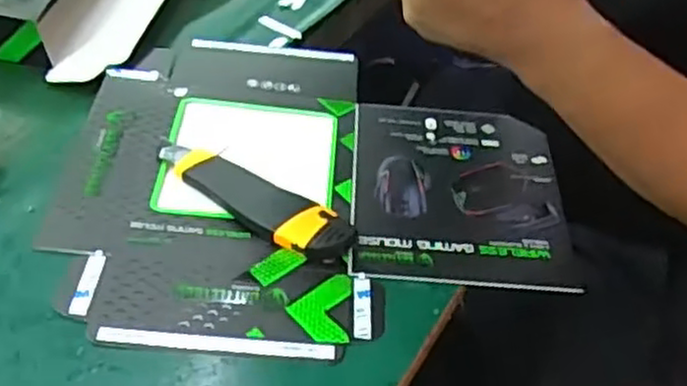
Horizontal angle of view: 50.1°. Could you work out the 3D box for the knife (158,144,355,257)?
[{"bbox_3d":[-0.065,0.002,0.518,0.156,0.015,0.040,28,50,21],"label":"knife"}]

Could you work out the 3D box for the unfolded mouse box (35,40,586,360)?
[{"bbox_3d":[-0.019,-0.017,0.547,0.357,0.015,0.303,3,46,-2],"label":"unfolded mouse box"}]

